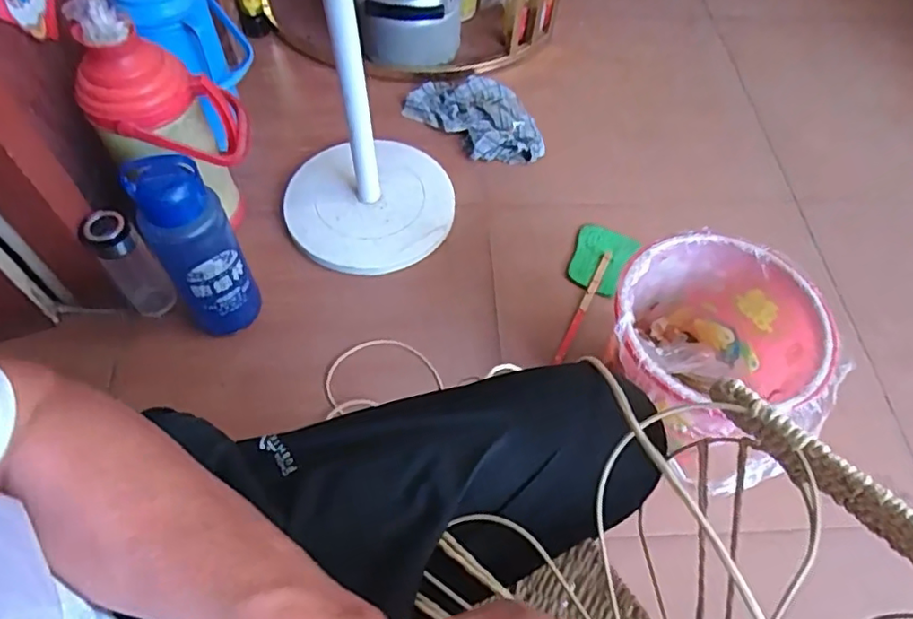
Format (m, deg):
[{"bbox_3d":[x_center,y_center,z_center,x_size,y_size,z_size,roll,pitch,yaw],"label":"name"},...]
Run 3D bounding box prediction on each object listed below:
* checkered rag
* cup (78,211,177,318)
[{"bbox_3d":[0.030,-0.381,1.207,0.252,0.039,0.225,-7,59,-6],"label":"checkered rag"},{"bbox_3d":[-0.485,-0.068,0.899,0.070,0.193,0.073,1,58,-1],"label":"cup"}]

